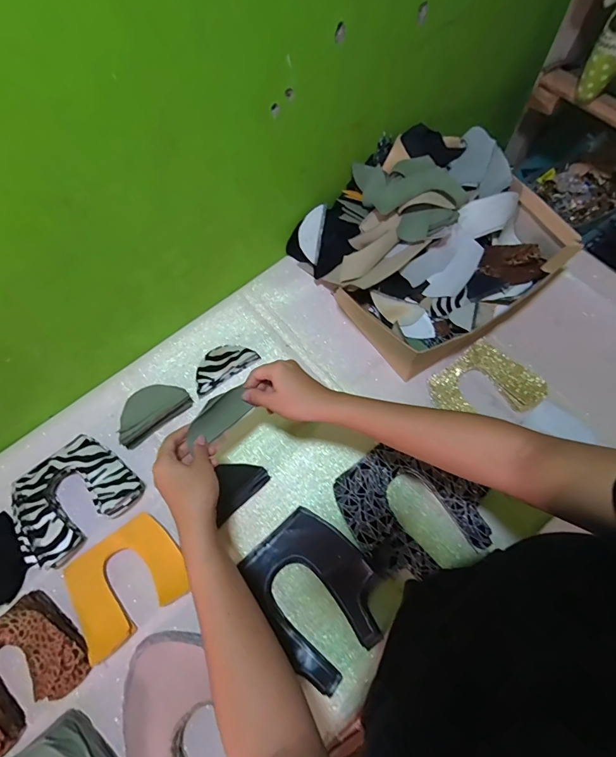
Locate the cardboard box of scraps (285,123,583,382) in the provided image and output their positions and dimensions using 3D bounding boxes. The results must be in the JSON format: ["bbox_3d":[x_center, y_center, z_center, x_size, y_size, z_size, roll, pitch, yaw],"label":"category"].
[{"bbox_3d":[0.192,-0.223,0.646,0.349,0.137,0.354,-32,70,-10],"label":"cardboard box of scraps"}]

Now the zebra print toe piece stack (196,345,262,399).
[{"bbox_3d":[-0.143,-0.022,0.647,0.111,0.021,0.054,-37,71,-12],"label":"zebra print toe piece stack"}]

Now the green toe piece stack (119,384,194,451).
[{"bbox_3d":[-0.246,0.051,0.609,0.123,0.051,0.053,-36,71,-12],"label":"green toe piece stack"}]

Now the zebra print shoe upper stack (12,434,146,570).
[{"bbox_3d":[-0.332,0.168,0.559,0.162,0.057,0.132,-41,72,-13],"label":"zebra print shoe upper stack"}]

